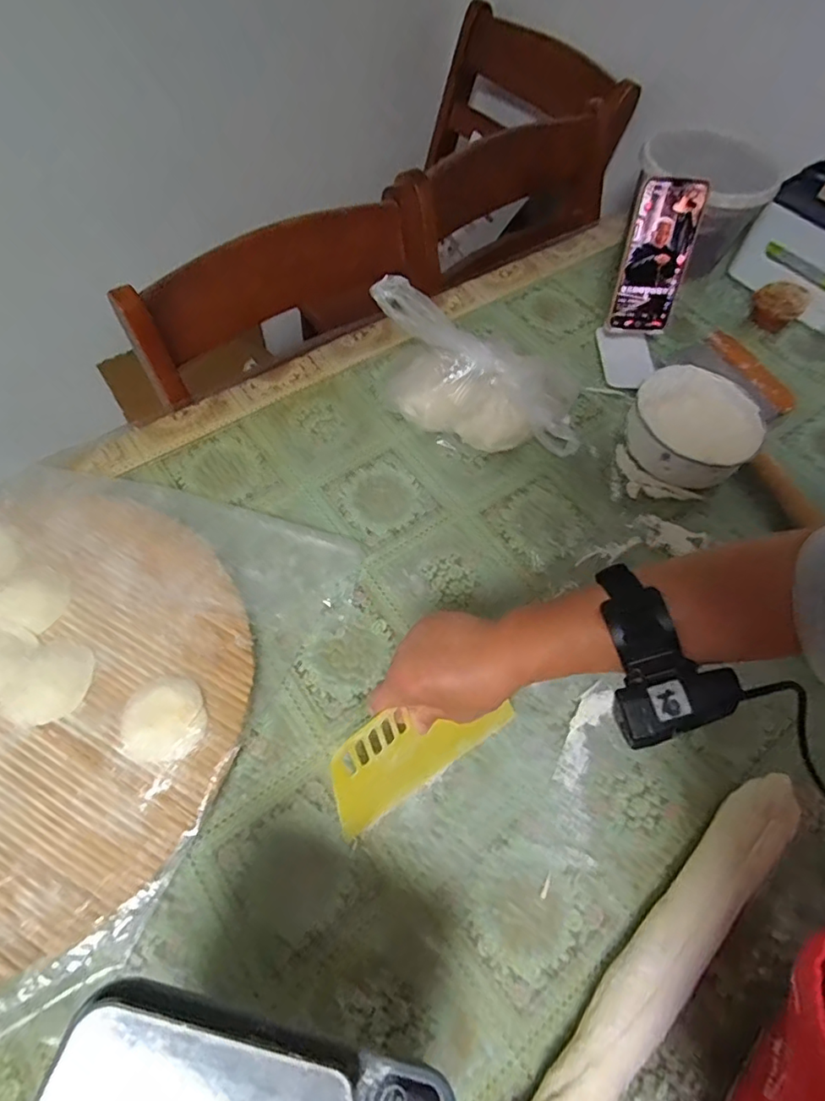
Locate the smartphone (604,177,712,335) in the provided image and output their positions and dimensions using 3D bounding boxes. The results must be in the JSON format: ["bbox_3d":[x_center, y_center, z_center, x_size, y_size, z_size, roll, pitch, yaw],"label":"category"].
[{"bbox_3d":[0.289,-0.344,0.657,0.076,0.163,0.015,4,40,-2],"label":"smartphone"}]

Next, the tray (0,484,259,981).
[{"bbox_3d":[-0.348,0.119,0.472,0.398,0.039,0.386,1,62,-3],"label":"tray"}]

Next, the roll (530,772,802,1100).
[{"bbox_3d":[0.160,0.317,0.396,0.389,0.042,0.044,-38,70,-21],"label":"roll"}]

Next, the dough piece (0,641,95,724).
[{"bbox_3d":[-0.303,0.111,0.464,0.057,0.008,0.069,21,63,8],"label":"dough piece"}]

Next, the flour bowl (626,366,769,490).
[{"bbox_3d":[0.329,-0.146,0.644,0.132,0.072,0.156,41,67,17],"label":"flour bowl"}]

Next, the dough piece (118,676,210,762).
[{"bbox_3d":[-0.208,0.138,0.459,0.069,0.017,0.068,1,62,-3],"label":"dough piece"}]

